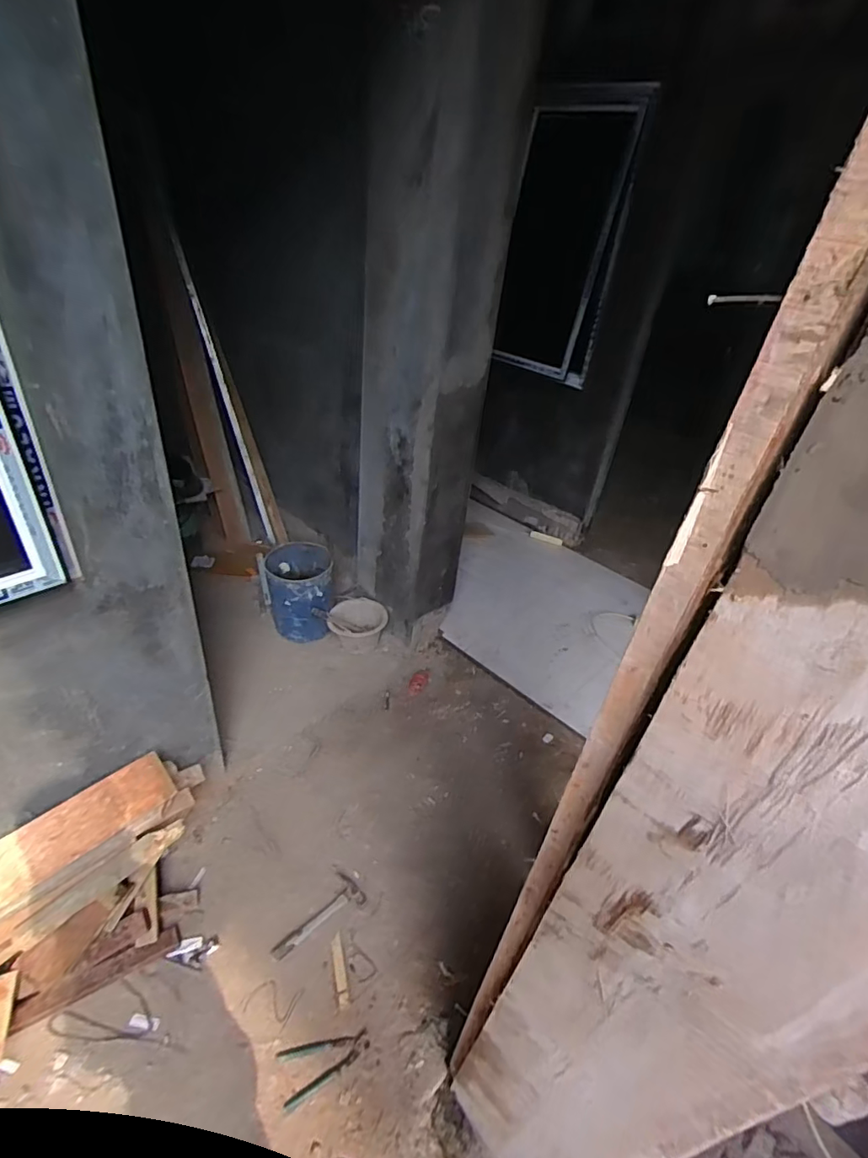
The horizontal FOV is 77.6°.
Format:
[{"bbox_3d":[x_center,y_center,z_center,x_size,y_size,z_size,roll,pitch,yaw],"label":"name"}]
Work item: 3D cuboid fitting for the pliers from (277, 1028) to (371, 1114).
[{"bbox_3d":[-0.262,1.170,1.314,0.215,0.025,0.110,-10,39,-23],"label":"pliers"}]

